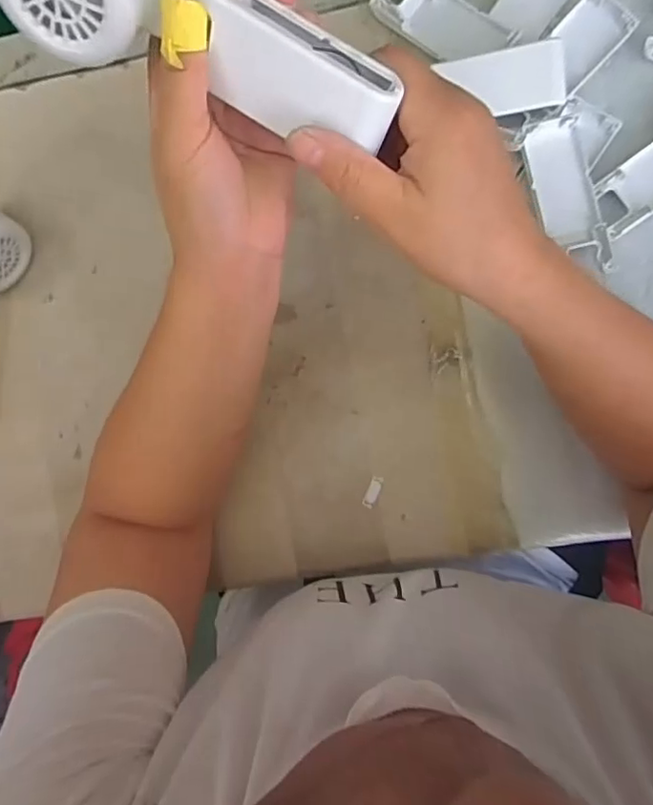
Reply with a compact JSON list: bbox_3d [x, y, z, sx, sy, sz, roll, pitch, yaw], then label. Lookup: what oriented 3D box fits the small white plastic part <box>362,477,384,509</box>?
[{"bbox_3d":[0.033,0.064,0.397,0.008,0.004,0.023,24,90,7],"label":"small white plastic part"}]

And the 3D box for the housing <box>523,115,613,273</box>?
[{"bbox_3d":[0.158,-0.135,0.370,0.039,0.018,0.099,-15,86,5],"label":"housing"}]

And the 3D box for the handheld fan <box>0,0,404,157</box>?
[{"bbox_3d":[-0.052,-0.158,0.239,0.169,0.057,0.052,25,48,-13],"label":"handheld fan"}]

